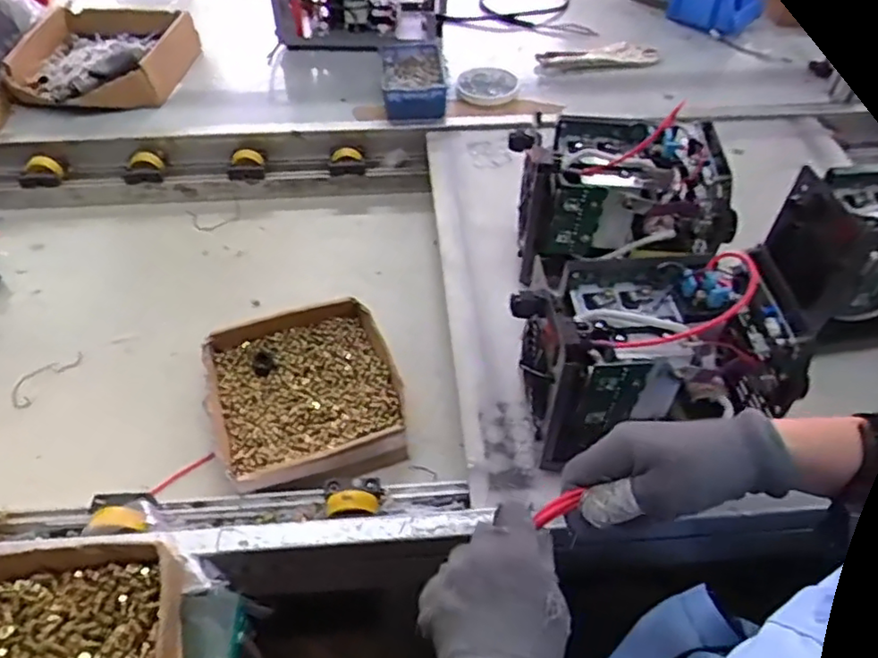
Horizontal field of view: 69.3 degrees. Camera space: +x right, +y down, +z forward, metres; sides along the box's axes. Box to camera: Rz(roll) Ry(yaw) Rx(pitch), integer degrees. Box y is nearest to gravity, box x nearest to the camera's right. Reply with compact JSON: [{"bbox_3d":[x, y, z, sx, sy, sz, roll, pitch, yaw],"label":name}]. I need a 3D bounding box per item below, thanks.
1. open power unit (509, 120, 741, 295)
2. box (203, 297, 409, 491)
[{"bbox_3d":[0.190,-0.136,0.690,0.221,0.151,0.126,1,49,0],"label":"open power unit"},{"bbox_3d":[-0.148,0.072,0.702,0.197,0.058,0.227,-11,50,-10],"label":"box"}]

